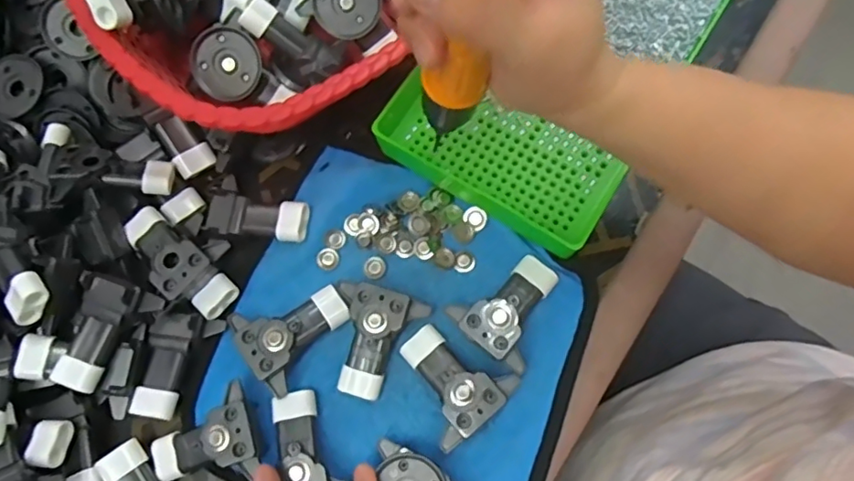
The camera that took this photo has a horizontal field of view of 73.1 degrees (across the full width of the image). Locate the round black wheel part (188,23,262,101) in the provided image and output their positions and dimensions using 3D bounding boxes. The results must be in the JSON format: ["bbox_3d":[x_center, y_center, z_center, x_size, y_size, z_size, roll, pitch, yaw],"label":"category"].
[{"bbox_3d":[-0.120,-0.109,0.351,0.040,0.012,0.037,29,98,-6],"label":"round black wheel part"}]

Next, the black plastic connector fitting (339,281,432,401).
[{"bbox_3d":[-0.036,0.059,0.347,0.052,0.023,0.065,24,77,8],"label":"black plastic connector fitting"}]

